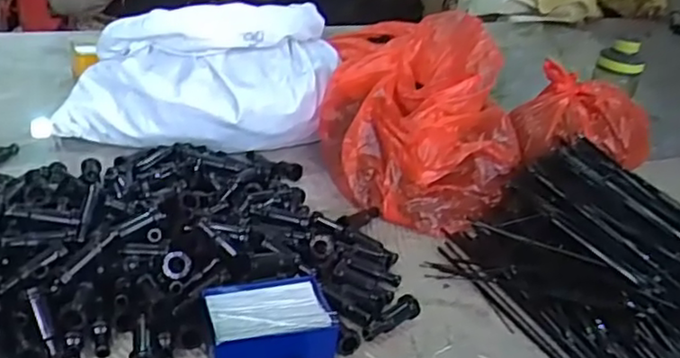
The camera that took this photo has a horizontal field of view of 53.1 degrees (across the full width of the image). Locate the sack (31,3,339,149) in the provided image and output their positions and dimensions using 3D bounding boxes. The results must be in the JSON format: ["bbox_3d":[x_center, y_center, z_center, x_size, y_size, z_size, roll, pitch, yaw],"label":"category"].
[{"bbox_3d":[-0.197,-0.148,0.946,0.375,0.185,0.171,3,28,-7],"label":"sack"}]

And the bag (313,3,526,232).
[{"bbox_3d":[0.119,-0.081,0.889,0.234,0.184,0.232,-12,33,-32],"label":"bag"}]

